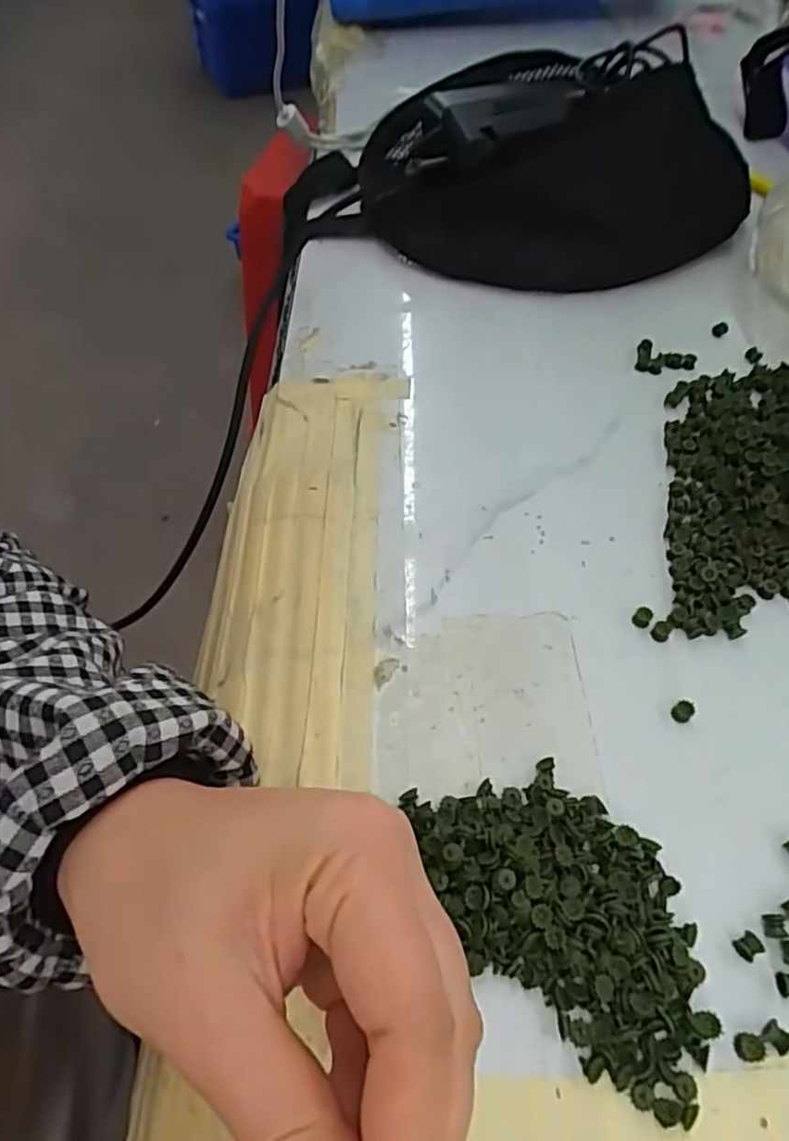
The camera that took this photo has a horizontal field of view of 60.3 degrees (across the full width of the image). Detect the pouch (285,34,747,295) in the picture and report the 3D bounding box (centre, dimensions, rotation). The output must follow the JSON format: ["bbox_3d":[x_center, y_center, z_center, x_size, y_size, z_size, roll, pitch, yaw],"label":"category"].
[{"bbox_3d":[0.083,-0.262,0.437,0.266,0.085,0.145,16,57,13],"label":"pouch"}]

